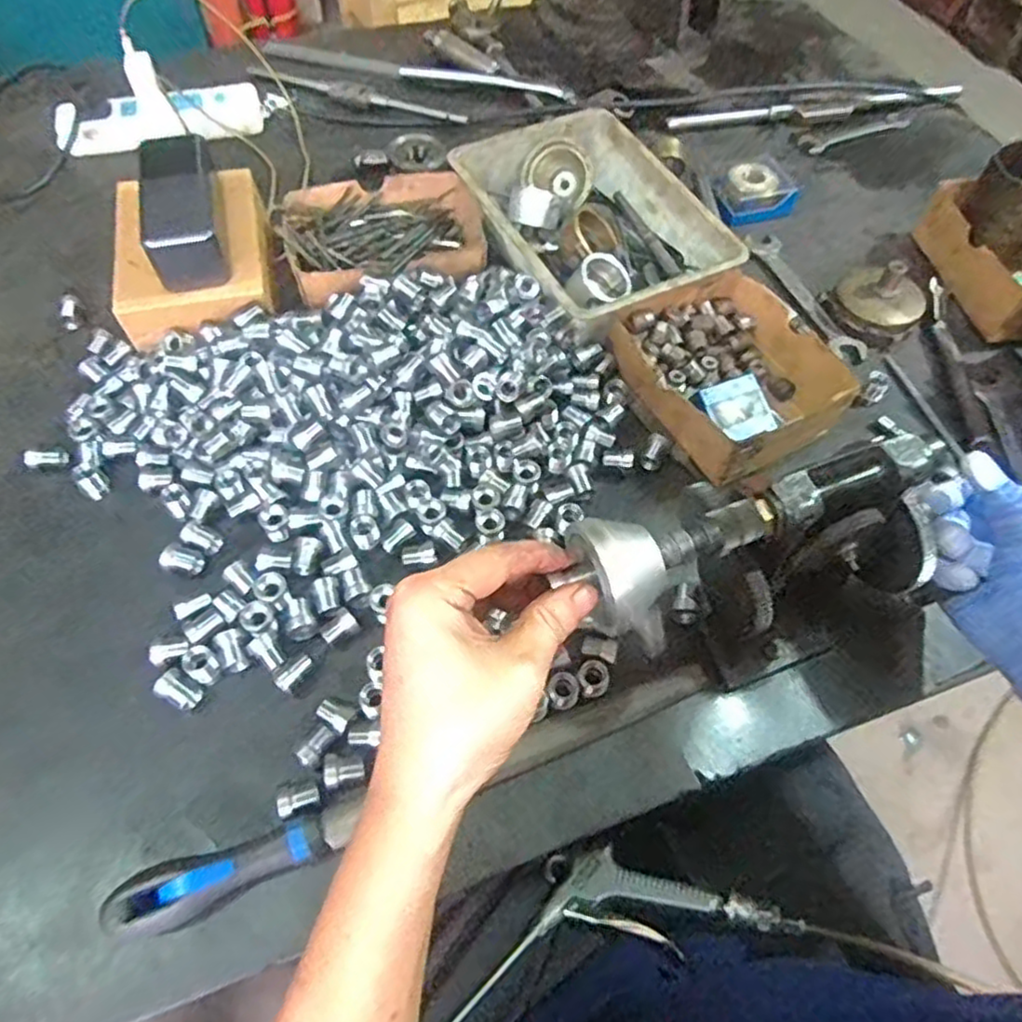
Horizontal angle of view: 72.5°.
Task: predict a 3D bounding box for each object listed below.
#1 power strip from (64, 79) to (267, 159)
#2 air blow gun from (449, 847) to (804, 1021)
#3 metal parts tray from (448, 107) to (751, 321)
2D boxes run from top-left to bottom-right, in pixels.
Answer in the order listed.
[{"bbox_3d":[-0.372,-0.417,0.749,0.207,0.037,0.072,-22,61,-15],"label":"power strip"},{"bbox_3d":[0.073,0.284,0.495,0.237,0.019,0.089,-13,40,-6],"label":"air blow gun"},{"bbox_3d":[0.070,-0.263,0.636,0.171,0.063,0.243,-23,62,-15],"label":"metal parts tray"}]

